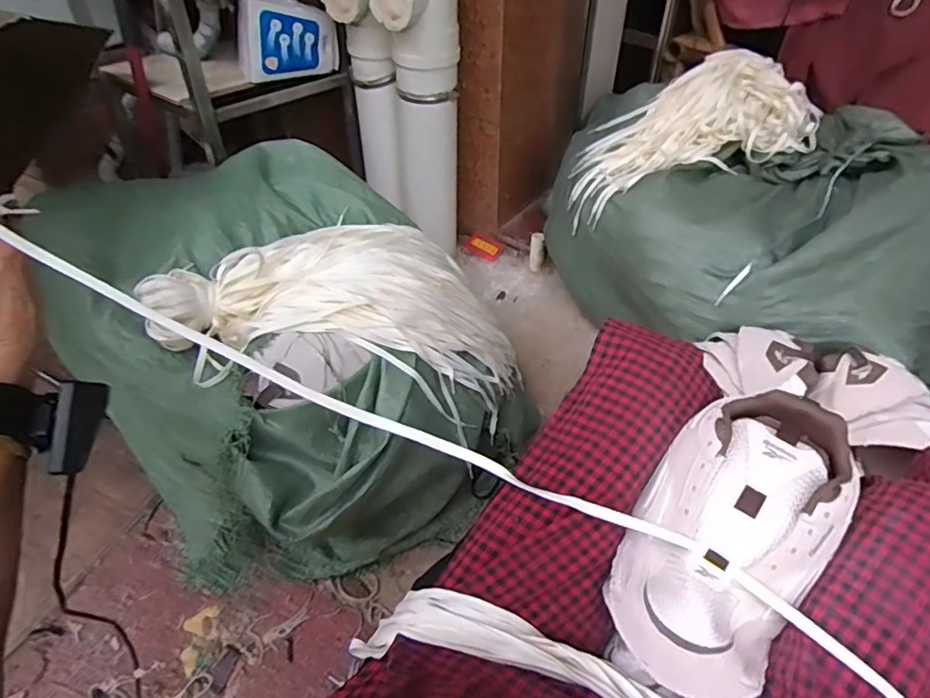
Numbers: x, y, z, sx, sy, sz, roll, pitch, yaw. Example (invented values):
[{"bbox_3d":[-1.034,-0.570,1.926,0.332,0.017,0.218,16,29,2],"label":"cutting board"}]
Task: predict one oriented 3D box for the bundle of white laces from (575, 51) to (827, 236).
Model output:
[{"bbox_3d":[0.357,-0.356,0.964,0.413,0.124,0.205,-23,46,8],"label":"bundle of white laces"}]

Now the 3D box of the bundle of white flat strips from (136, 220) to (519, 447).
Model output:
[{"bbox_3d":[-0.149,-0.055,0.781,0.510,0.156,0.264,10,43,-16],"label":"bundle of white flat strips"}]

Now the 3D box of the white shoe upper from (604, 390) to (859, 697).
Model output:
[{"bbox_3d":[0.199,0.137,0.434,0.123,0.075,0.242,30,76,26],"label":"white shoe upper"}]

